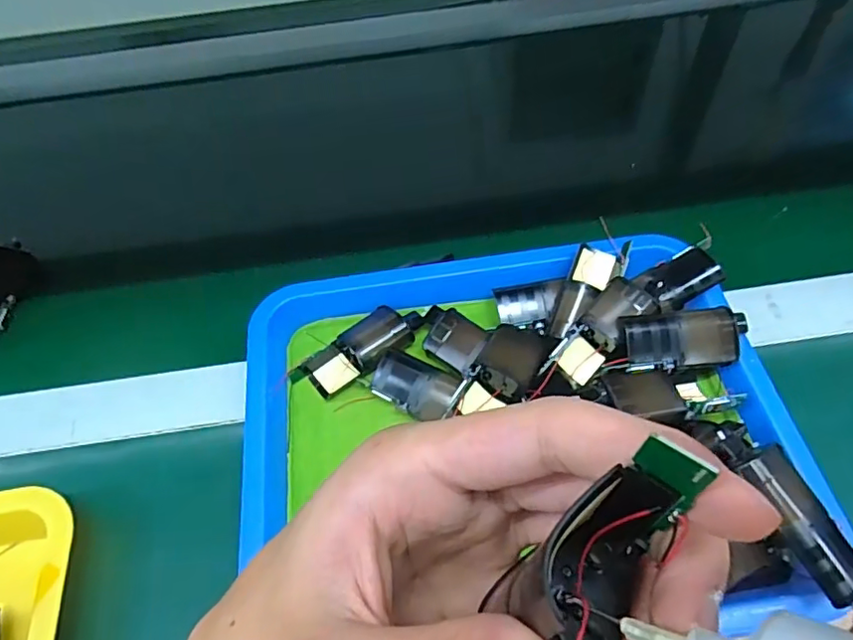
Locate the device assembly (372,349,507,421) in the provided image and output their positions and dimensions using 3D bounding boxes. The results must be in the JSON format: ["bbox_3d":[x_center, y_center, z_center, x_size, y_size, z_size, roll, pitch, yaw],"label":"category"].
[{"bbox_3d":[0.003,0.044,0.372,0.081,0.022,0.035,12,54,28],"label":"device assembly"}]

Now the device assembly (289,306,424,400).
[{"bbox_3d":[-0.048,0.020,0.401,0.095,0.029,0.041,-34,58,-20],"label":"device assembly"}]

